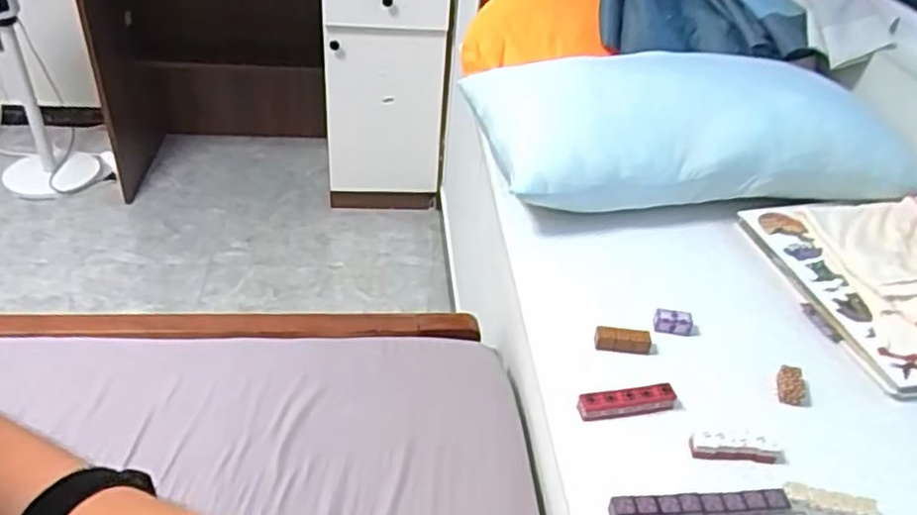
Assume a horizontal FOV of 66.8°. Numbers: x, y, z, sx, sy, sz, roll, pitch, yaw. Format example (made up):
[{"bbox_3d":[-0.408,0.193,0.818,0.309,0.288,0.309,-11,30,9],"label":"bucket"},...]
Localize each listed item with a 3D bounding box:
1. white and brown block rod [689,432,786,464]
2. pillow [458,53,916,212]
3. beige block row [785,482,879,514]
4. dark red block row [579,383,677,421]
[{"bbox_3d":[0.276,0.185,0.680,0.096,0.025,0.026,2,37,-5],"label":"white and brown block rod"},{"bbox_3d":[0.332,-0.222,1.074,0.598,0.142,0.359,0,37,-7],"label":"pillow"},{"bbox_3d":[0.342,0.227,0.632,0.092,0.027,0.021,7,37,2],"label":"beige block row"},{"bbox_3d":[0.175,0.149,0.715,0.103,0.022,0.026,-4,38,-13],"label":"dark red block row"}]

